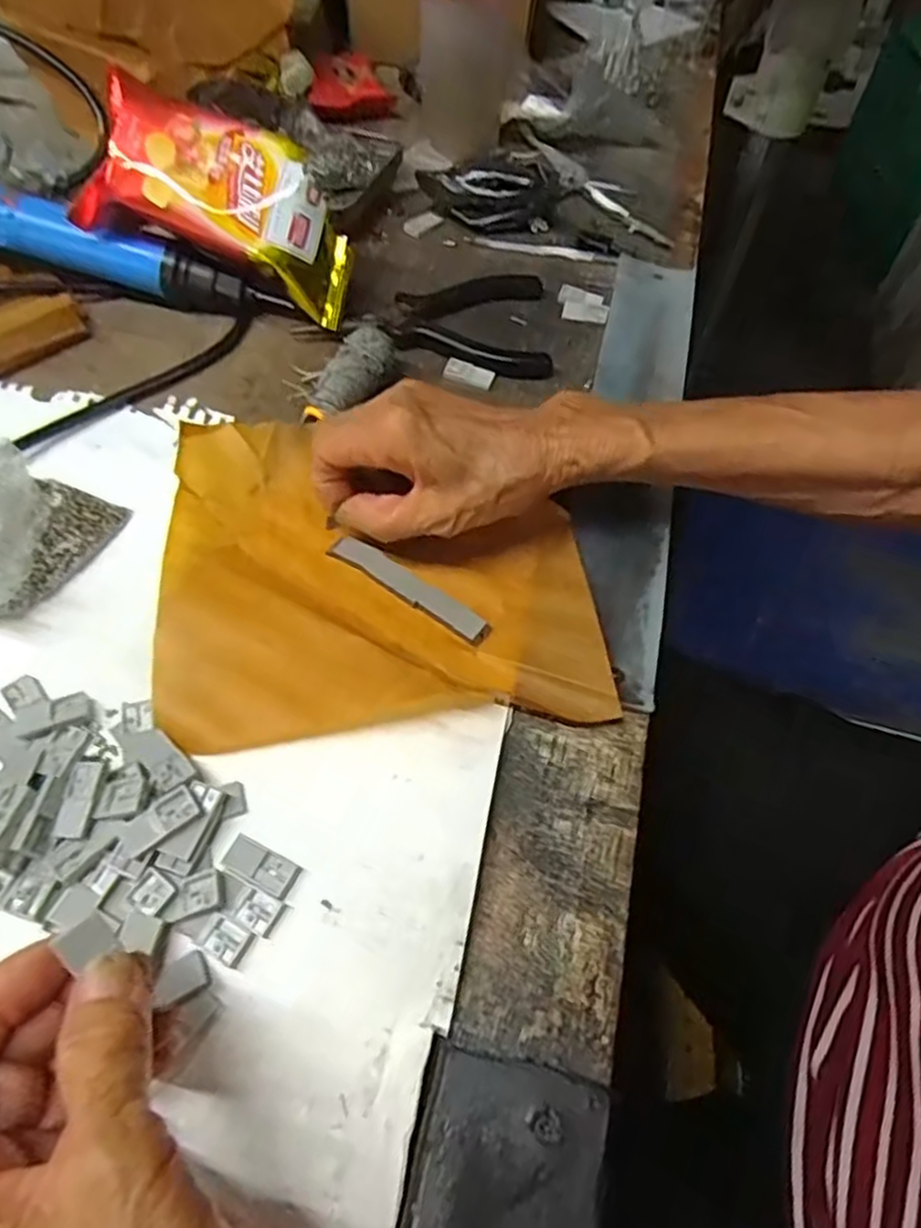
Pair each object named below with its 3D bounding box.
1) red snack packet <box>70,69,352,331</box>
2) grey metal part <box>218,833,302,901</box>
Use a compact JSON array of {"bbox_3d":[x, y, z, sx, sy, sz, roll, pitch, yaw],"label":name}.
[{"bbox_3d":[-0.130,-0.230,0.410,0.149,0.035,0.075,23,94,-7],"label":"red snack packet"},{"bbox_3d":[-0.074,0.092,0.271,0.028,0.004,0.013,26,59,12],"label":"grey metal part"}]

